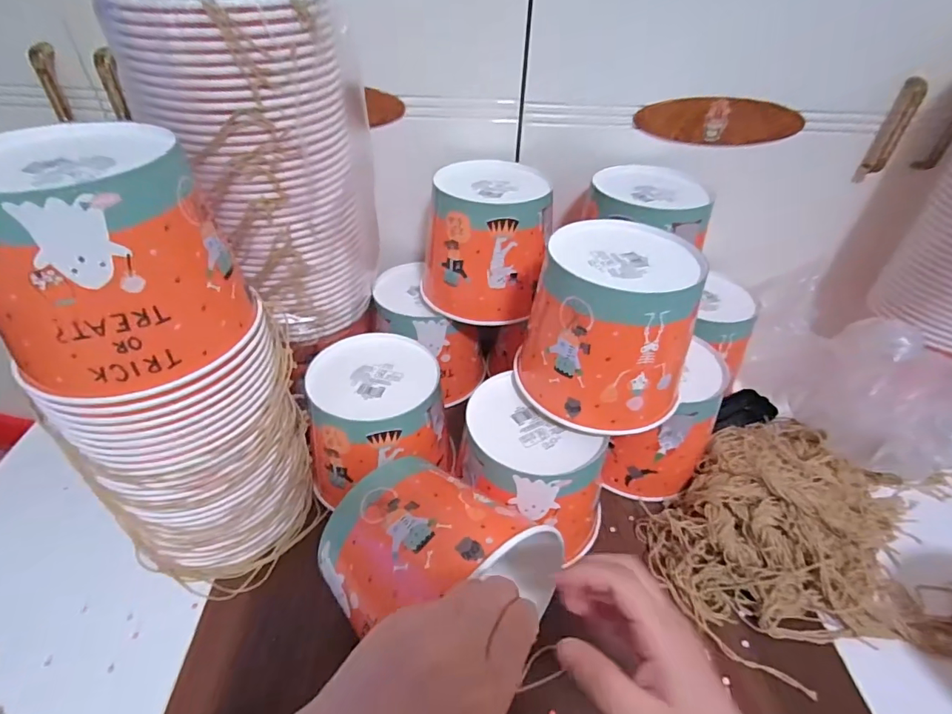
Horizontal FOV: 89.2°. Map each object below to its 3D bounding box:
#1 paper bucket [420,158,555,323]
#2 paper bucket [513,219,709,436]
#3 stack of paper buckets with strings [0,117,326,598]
[{"bbox_3d":[0.009,-0.130,0.564,0.138,0.145,0.138,3,41,1],"label":"paper bucket"},{"bbox_3d":[0.121,-0.030,0.442,0.146,0.132,0.145,15,43,15],"label":"paper bucket"},{"bbox_3d":[-0.239,0.028,0.386,0.143,0.353,0.141,12,41,9],"label":"stack of paper buckets with strings"}]

